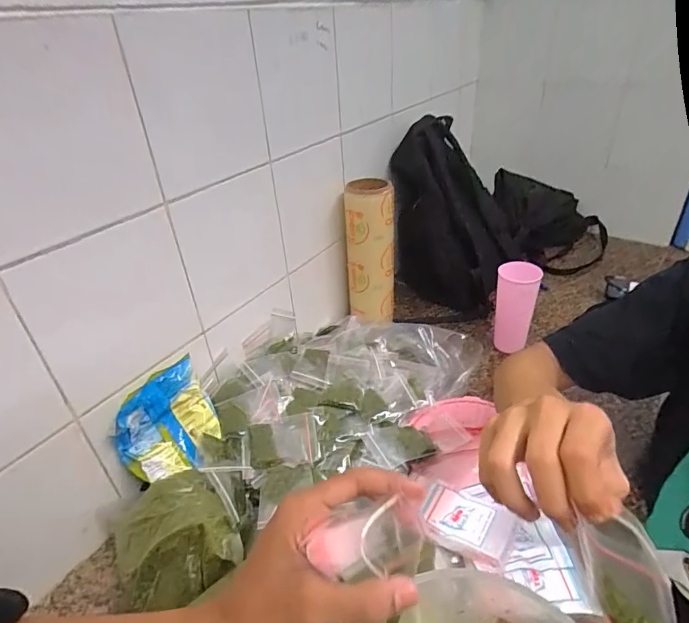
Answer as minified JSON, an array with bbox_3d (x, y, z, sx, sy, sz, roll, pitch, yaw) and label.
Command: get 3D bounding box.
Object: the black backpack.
[{"bbox_3d":[0.390,-0.268,1.059,0.578,0.363,0.242,-28,41,-29],"label":"black backpack"}]

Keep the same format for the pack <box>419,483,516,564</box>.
[{"bbox_3d":[0.154,0.268,0.571,0.112,0.019,0.085,15,39,26],"label":"pack"}]

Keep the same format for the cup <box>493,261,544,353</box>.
[{"bbox_3d":[0.317,-0.008,0.830,0.069,0.158,0.060,11,38,22],"label":"cup"}]

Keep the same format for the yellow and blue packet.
[{"bbox_3d":[-0.245,0.156,0.617,0.130,0.137,0.034,-29,7,-32],"label":"yellow and blue packet"}]

